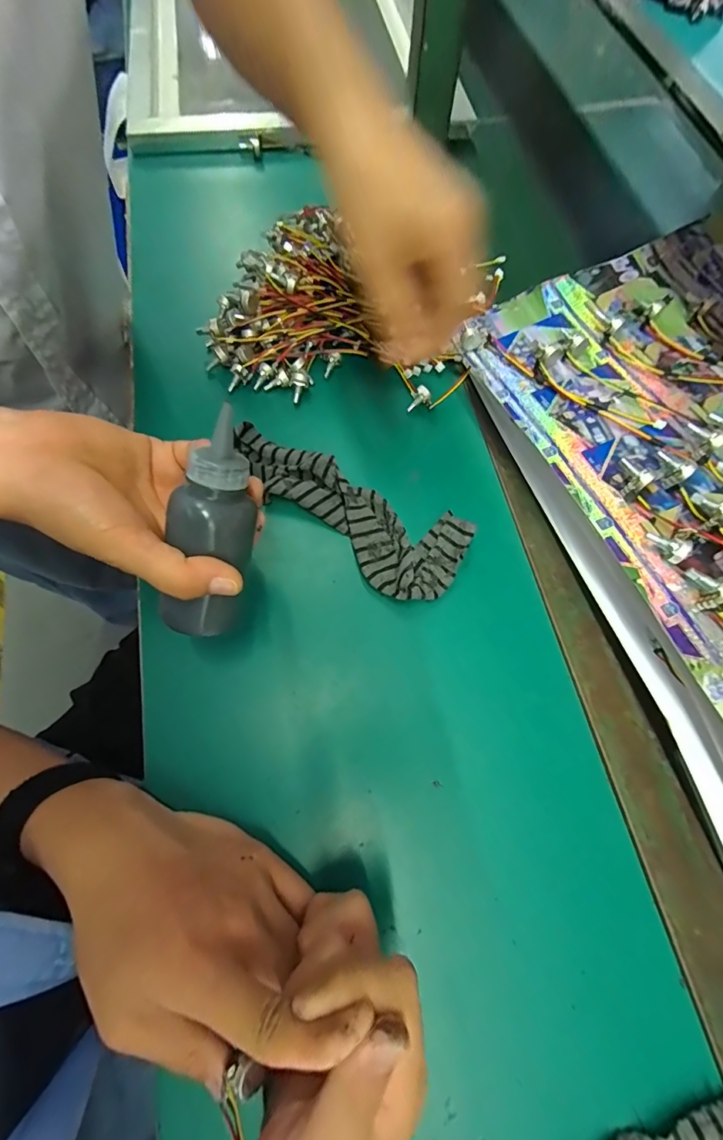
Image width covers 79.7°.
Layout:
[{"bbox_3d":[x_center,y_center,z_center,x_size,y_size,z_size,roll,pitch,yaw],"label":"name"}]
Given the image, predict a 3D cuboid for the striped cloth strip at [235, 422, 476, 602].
[{"bbox_3d":[-0.012,-0.055,0.347,0.203,0.033,0.080,37,73,13],"label":"striped cloth strip"}]

